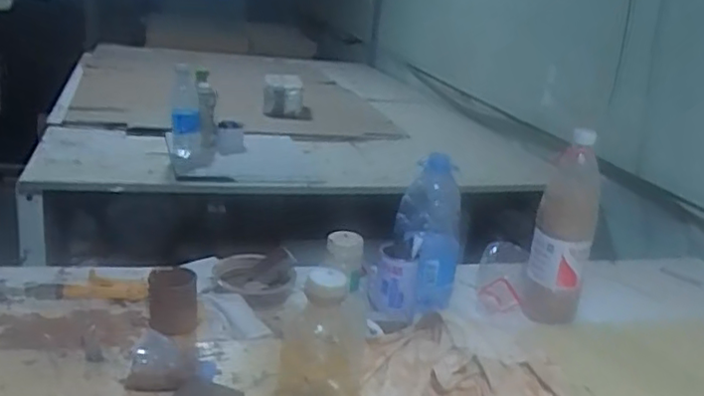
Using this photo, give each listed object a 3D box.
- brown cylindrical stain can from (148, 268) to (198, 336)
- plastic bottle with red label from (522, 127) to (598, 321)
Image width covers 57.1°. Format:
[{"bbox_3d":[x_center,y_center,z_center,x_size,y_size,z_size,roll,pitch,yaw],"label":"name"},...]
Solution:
[{"bbox_3d":[-0.245,0.135,0.883,0.057,0.075,0.063,-2,22,-23],"label":"brown cylindrical stain can"},{"bbox_3d":[0.329,0.046,1.003,0.089,0.281,0.099,15,21,19],"label":"plastic bottle with red label"}]

